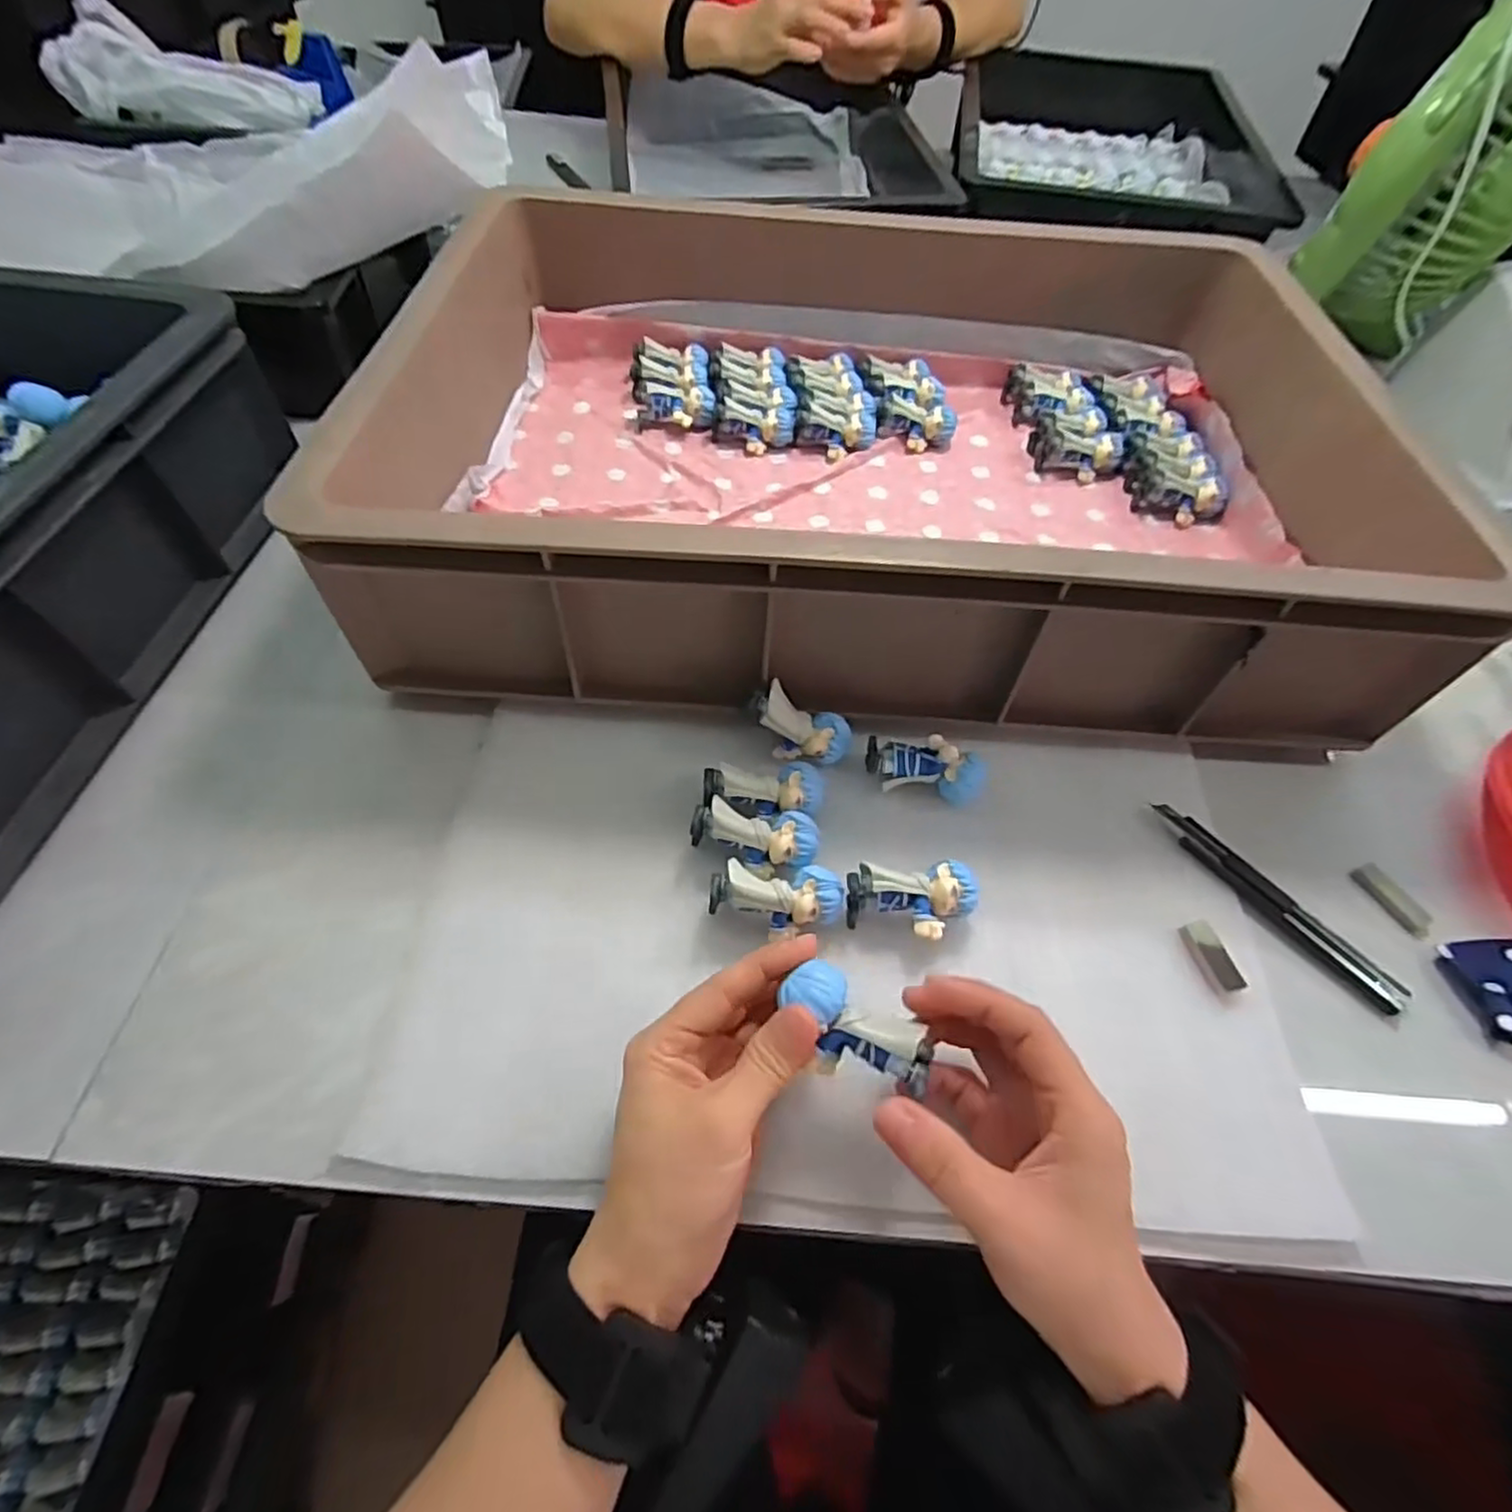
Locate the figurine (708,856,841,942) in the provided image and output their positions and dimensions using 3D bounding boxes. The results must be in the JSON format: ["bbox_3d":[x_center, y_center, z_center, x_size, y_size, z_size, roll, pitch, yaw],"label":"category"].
[{"bbox_3d":[0.010,0.069,0.337,0.061,0.032,0.028,-1,57,-4],"label":"figurine"}]

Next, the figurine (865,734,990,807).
[{"bbox_3d":[0.090,0.006,0.378,0.063,0.028,0.023,17,58,8],"label":"figurine"}]

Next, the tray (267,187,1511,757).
[{"bbox_3d":[0.077,-0.217,0.468,0.573,0.114,0.407,3,57,-1],"label":"tray"}]

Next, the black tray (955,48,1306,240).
[{"bbox_3d":[0.408,-0.700,0.814,0.280,0.066,0.540,10,57,4],"label":"black tray"}]

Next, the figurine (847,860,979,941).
[{"bbox_3d":[0.075,0.072,0.341,0.060,0.029,0.033,-3,57,-4],"label":"figurine"}]

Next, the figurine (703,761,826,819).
[{"bbox_3d":[0.004,0.020,0.366,0.060,0.025,0.024,-3,57,-5],"label":"figurine"}]

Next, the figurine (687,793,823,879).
[{"bbox_3d":[-0.001,0.043,0.353,0.062,0.030,0.029,7,57,2],"label":"figurine"}]

